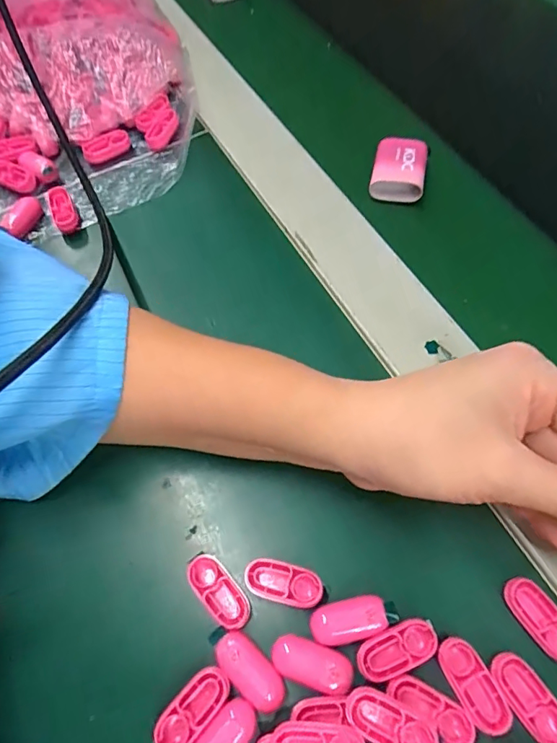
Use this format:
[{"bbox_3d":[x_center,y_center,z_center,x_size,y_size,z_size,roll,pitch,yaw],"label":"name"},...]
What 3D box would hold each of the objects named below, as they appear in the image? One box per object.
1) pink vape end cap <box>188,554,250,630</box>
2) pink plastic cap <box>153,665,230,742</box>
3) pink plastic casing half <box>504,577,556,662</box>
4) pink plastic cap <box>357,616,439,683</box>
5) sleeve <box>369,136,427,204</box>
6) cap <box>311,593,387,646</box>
[{"bbox_3d":[-0.026,0.097,0.212,0.015,0.006,0.034,-40,69,-17],"label":"pink vape end cap"},{"bbox_3d":[-0.034,0.135,0.193,0.015,0.005,0.035,39,70,18],"label":"pink plastic cap"},{"bbox_3d":[0.110,0.104,0.202,0.016,0.004,0.034,-37,67,-1],"label":"pink plastic casing half"},{"bbox_3d":[0.049,0.114,0.198,0.034,0.004,0.016,-20,64,-9],"label":"pink plastic cap"},{"bbox_3d":[0.083,-0.138,0.331,0.034,0.018,0.045,13,64,7],"label":"sleeve"},{"bbox_3d":[0.030,0.106,0.205,0.031,0.004,0.016,-13,63,-5],"label":"cap"}]

